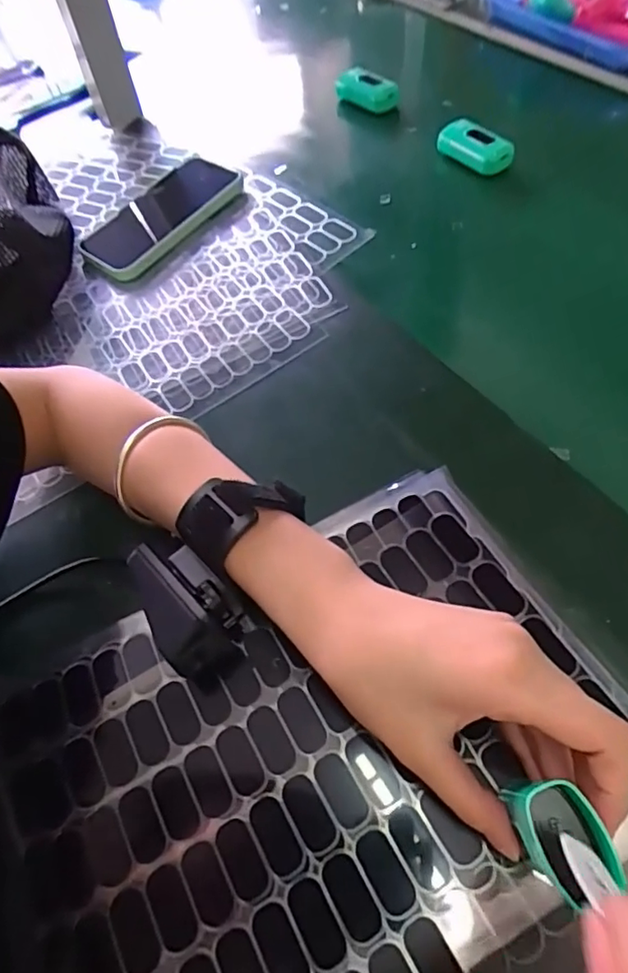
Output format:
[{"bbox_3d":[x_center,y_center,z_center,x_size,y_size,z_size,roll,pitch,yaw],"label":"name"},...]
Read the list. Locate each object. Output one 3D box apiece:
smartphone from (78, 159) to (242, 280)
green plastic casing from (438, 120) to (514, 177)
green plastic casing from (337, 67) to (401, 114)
[{"bbox_3d":[-0.138,-0.240,0.509,0.085,0.015,0.144,37,74,25],"label":"smartphone"},{"bbox_3d":[0.146,-0.312,0.524,0.035,0.026,0.069,-37,61,-17],"label":"green plastic casing"},{"bbox_3d":[0.057,-0.422,0.608,0.070,0.034,0.023,25,63,20],"label":"green plastic casing"}]

